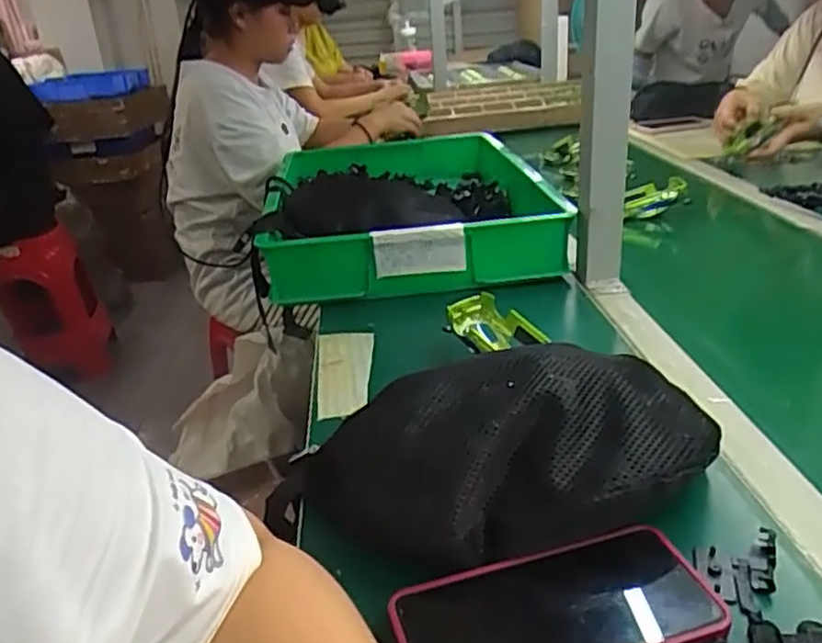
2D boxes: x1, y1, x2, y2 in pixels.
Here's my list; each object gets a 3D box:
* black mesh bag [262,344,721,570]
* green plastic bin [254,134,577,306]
[{"bbox_3d":[0.059,0.085,0.439,0.280,0.091,0.115,-6,25,-3],"label":"black mesh bag"},{"bbox_3d":[-0.002,-0.170,1.014,0.387,0.080,0.510,-5,24,-1],"label":"green plastic bin"}]

